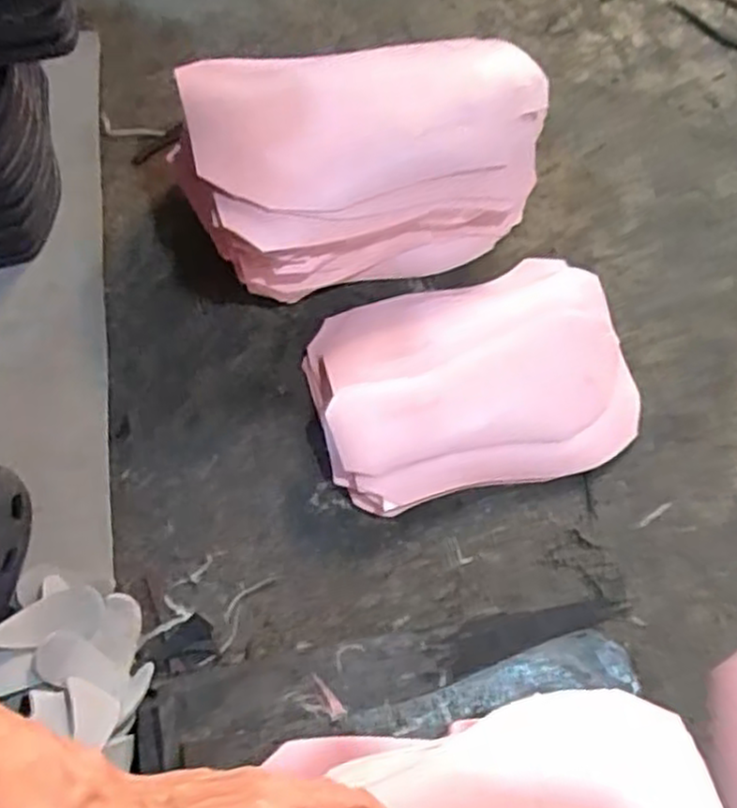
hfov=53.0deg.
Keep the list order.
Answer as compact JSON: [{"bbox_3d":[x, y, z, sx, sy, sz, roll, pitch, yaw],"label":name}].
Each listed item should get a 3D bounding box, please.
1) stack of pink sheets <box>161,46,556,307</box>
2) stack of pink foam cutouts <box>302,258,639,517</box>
[{"bbox_3d":[-0.003,-0.220,0.662,0.317,0.098,0.198,-13,66,-9],"label":"stack of pink sheets"},{"bbox_3d":[0.083,-0.021,0.611,0.254,0.038,0.184,-12,66,-8],"label":"stack of pink foam cutouts"}]

